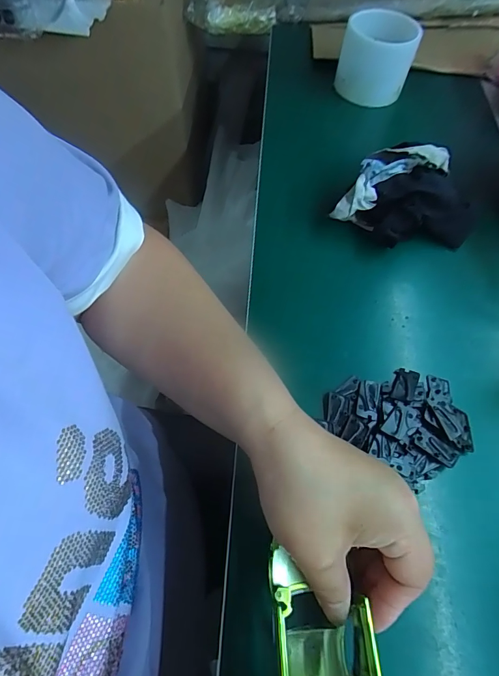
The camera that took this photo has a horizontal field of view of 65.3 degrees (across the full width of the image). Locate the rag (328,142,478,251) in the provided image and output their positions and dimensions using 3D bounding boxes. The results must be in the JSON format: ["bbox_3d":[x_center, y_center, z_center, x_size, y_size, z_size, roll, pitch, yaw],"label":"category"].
[{"bbox_3d":[0.153,-0.137,0.383,0.132,0.058,0.085,8,62,0],"label":"rag"}]

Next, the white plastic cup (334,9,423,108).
[{"bbox_3d":[0.158,-0.350,0.491,0.088,0.078,0.073,19,62,6],"label":"white plastic cup"}]

